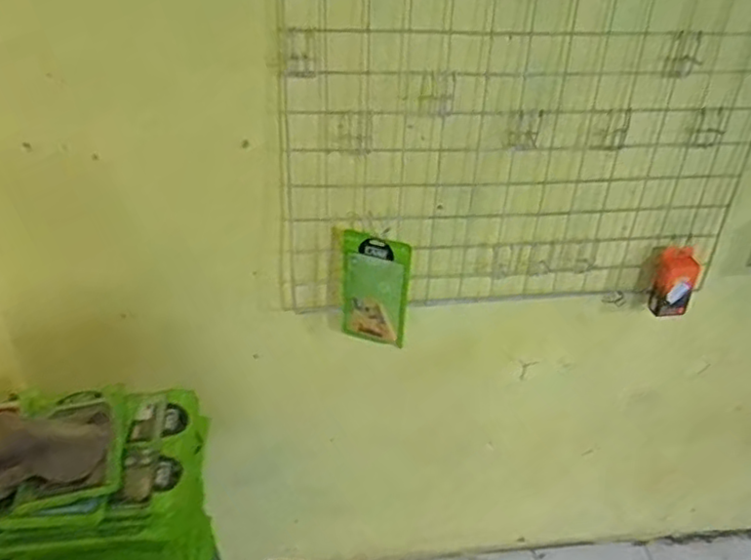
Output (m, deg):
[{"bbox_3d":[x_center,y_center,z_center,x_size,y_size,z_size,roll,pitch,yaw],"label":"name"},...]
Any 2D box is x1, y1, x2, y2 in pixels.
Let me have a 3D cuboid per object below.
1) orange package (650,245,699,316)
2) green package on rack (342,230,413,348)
[{"bbox_3d":[0.526,0.007,1.199,0.068,0.149,0.038,17,37,17],"label":"orange package"},{"bbox_3d":[0.000,0.016,1.101,0.110,0.190,0.023,17,37,17],"label":"green package on rack"}]

